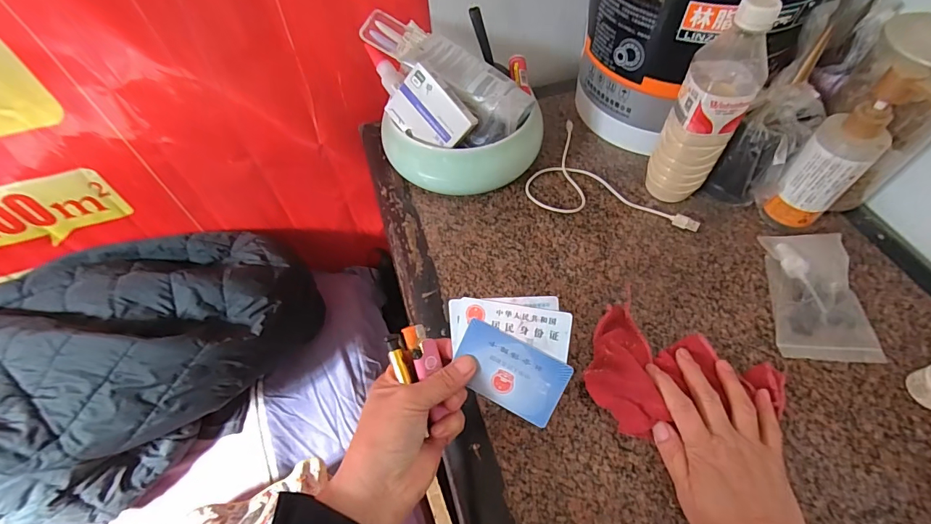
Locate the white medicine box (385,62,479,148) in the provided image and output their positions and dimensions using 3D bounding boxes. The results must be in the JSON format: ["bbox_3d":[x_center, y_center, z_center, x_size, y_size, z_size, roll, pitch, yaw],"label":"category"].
[{"bbox_3d":[-0.041,-0.174,0.502,0.093,0.072,0.015,47,32,-2],"label":"white medicine box"}]

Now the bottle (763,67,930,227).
[{"bbox_3d":[0.385,-0.105,0.440,0.060,0.191,0.050,38,65,24],"label":"bottle"}]

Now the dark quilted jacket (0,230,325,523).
[{"bbox_3d":[-0.576,0.174,0.653,0.696,0.199,0.355,-24,58,-13],"label":"dark quilted jacket"}]

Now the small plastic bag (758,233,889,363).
[{"bbox_3d":[0.376,0.033,0.447,0.093,0.033,0.133,8,57,8],"label":"small plastic bag"}]

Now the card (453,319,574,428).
[{"bbox_3d":[0.033,0.085,0.329,0.085,0.004,0.053,25,99,13],"label":"card"}]

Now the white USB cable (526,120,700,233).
[{"bbox_3d":[0.165,-0.085,0.550,0.132,0.014,0.222,-33,63,-11],"label":"white USB cable"}]

